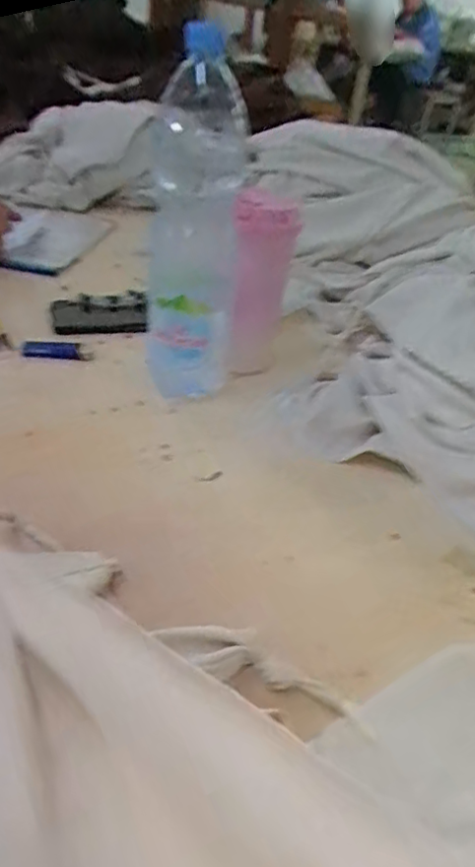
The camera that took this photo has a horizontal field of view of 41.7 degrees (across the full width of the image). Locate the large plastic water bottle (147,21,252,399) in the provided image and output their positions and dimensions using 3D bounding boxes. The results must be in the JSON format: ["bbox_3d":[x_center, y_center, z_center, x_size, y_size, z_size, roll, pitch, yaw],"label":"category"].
[{"bbox_3d":[-0.040,-0.183,0.582,0.085,0.322,0.085,0,35,-6],"label":"large plastic water bottle"}]

